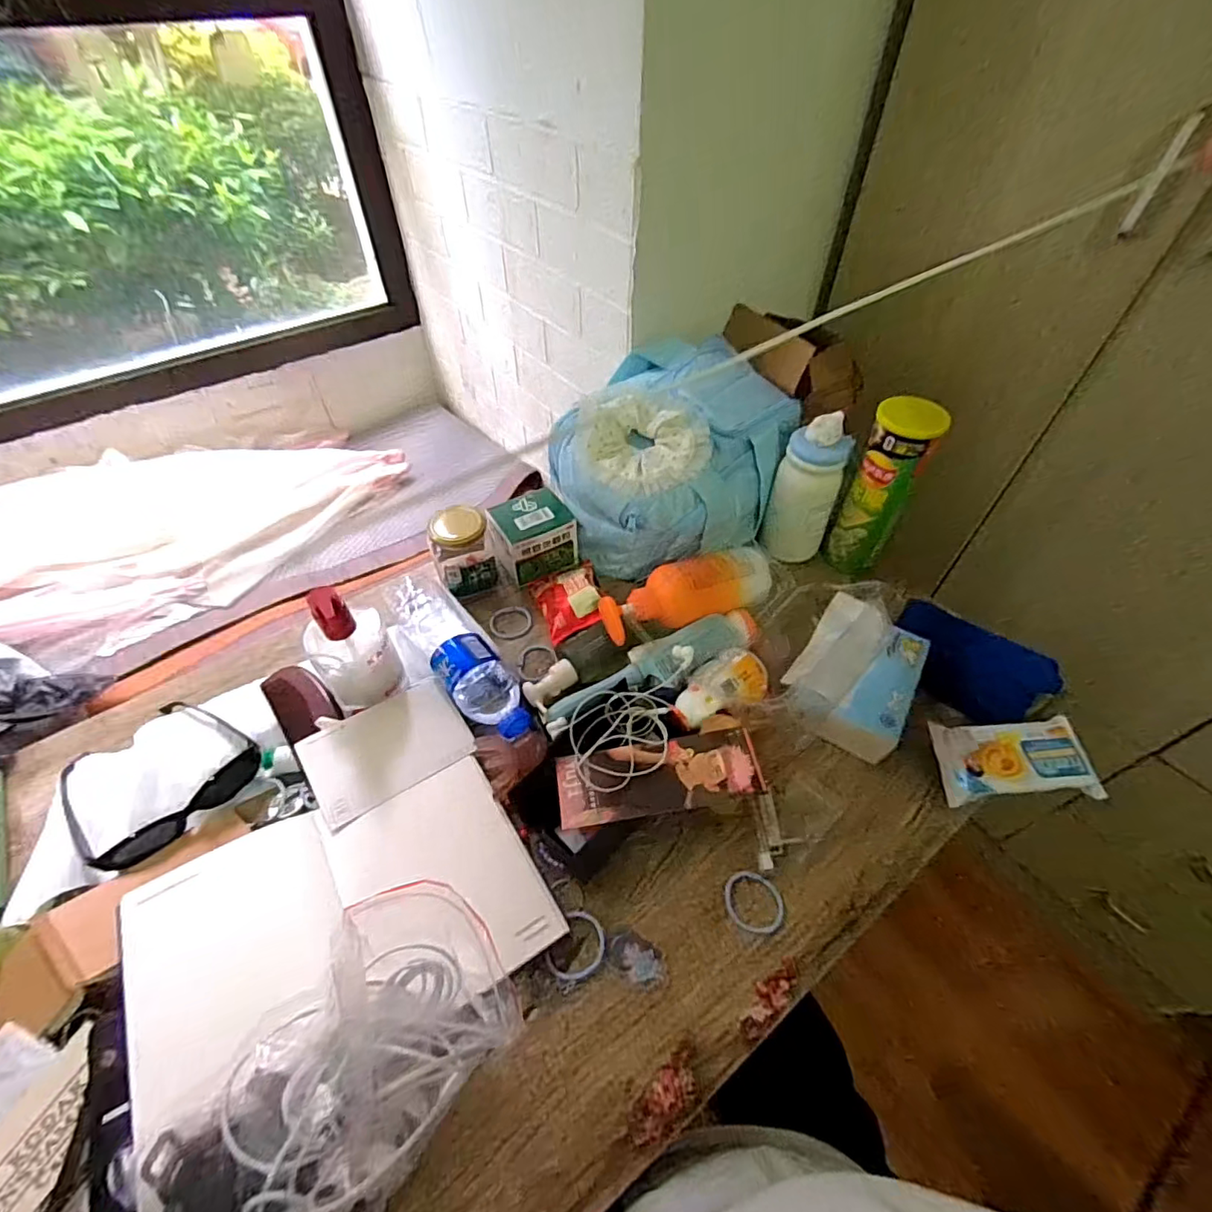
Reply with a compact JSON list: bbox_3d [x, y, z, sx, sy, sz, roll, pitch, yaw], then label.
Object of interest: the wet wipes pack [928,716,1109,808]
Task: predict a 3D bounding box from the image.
[{"bbox_3d":[0.386,0.144,0.526,0.137,0.025,0.075,-1,50,-1],"label":"wet wipes pack"}]

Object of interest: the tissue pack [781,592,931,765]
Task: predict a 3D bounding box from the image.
[{"bbox_3d":[0.250,0.071,0.560,0.113,0.062,0.141,28,55,21],"label":"tissue pack"}]

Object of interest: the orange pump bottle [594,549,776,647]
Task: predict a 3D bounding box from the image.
[{"bbox_3d":[0.093,-0.007,0.612,0.200,0.059,0.063,-16,52,-13],"label":"orange pump bottle"}]

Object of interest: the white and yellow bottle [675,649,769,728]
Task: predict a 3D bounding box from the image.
[{"bbox_3d":[0.116,0.079,0.550,0.098,0.033,0.047,-21,53,-17],"label":"white and yellow bottle"}]

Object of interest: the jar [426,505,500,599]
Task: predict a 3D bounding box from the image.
[{"bbox_3d":[-0.169,-0.060,0.665,0.068,0.086,0.078,-19,53,-15],"label":"jar"}]

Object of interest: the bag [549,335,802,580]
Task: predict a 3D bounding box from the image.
[{"bbox_3d":[0.079,-0.171,0.688,0.234,0.174,0.256,27,55,20],"label":"bag"}]

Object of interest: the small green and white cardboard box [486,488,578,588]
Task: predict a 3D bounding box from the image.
[{"bbox_3d":[-0.092,-0.086,0.695,0.095,0.071,0.080,-29,56,-22],"label":"small green and white cardboard box"}]

